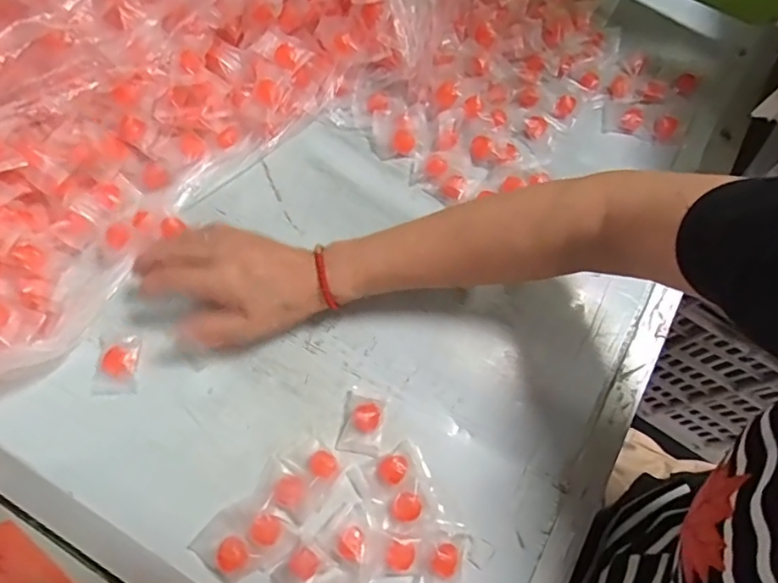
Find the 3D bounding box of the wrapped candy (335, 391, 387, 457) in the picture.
[{"bbox_3d":[-0.021,0.102,0.392,0.031,0.012,0.043,12,69,3],"label":"wrapped candy"}]

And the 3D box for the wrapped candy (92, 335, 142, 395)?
[{"bbox_3d":[-0.213,0.057,0.399,0.032,0.011,0.044,0,69,-2],"label":"wrapped candy"}]

